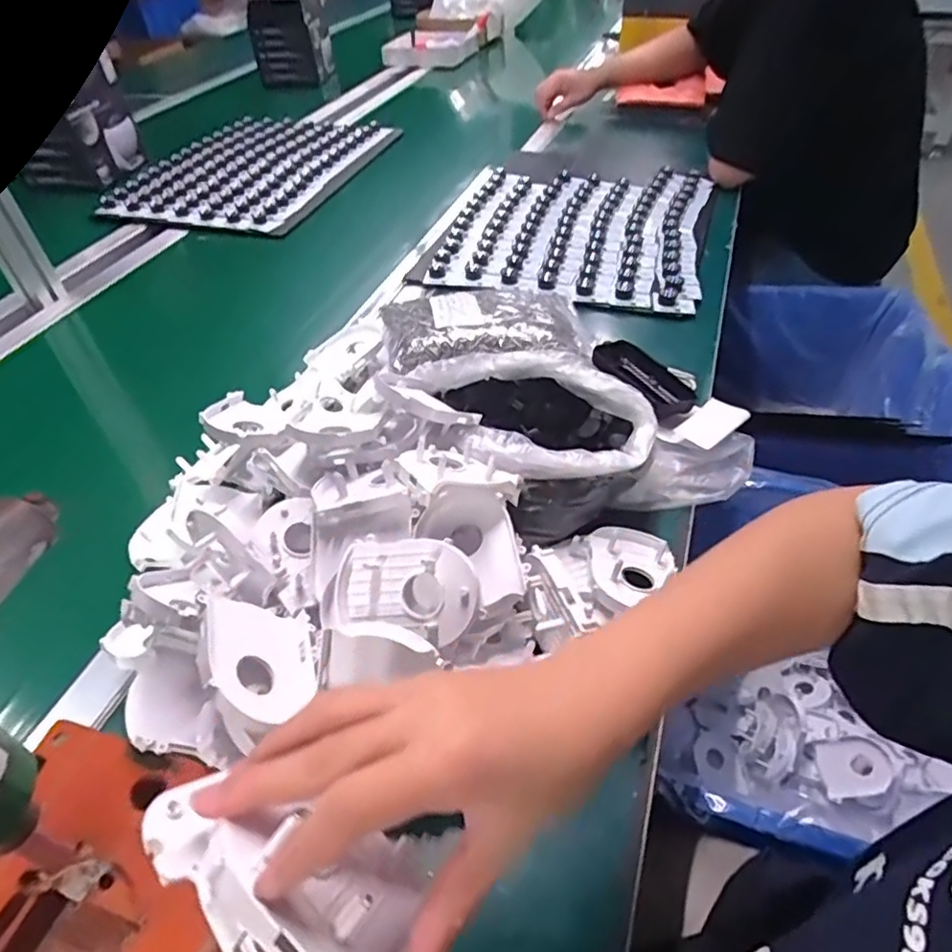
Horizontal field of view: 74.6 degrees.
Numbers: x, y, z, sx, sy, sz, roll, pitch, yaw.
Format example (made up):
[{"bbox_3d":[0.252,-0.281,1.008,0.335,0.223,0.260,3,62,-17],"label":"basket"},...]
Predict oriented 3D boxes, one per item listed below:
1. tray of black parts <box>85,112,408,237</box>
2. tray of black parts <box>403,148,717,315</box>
[{"bbox_3d":[-0.375,-0.530,1.085,0.321,0.048,0.442,13,48,15],"label":"tray of black parts"},{"bbox_3d":[0.147,-0.361,0.881,0.343,0.028,0.404,13,48,15],"label":"tray of black parts"}]

